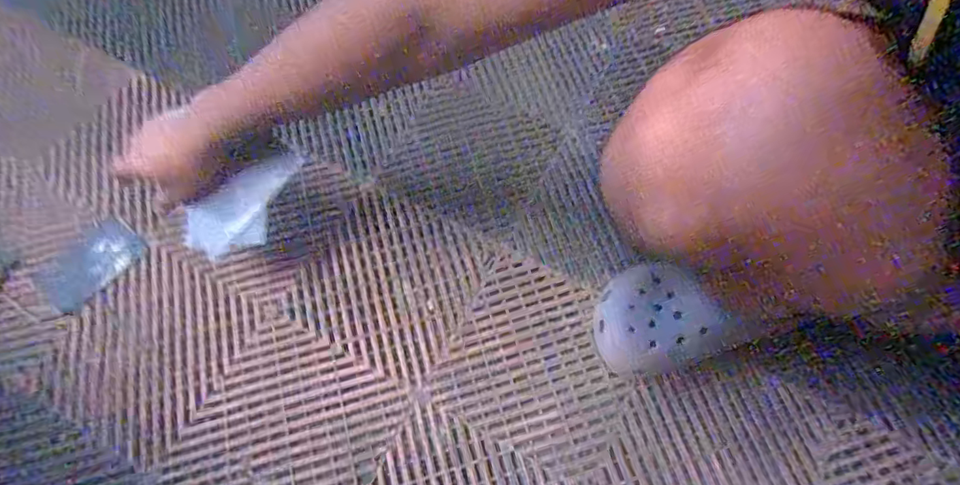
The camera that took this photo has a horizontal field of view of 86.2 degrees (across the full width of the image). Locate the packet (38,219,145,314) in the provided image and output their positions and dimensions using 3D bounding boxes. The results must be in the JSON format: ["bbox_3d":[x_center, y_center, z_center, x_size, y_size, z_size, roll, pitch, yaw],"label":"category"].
[{"bbox_3d":[-0.483,0.024,0.635,0.078,0.007,0.114,39,71,17],"label":"packet"}]

